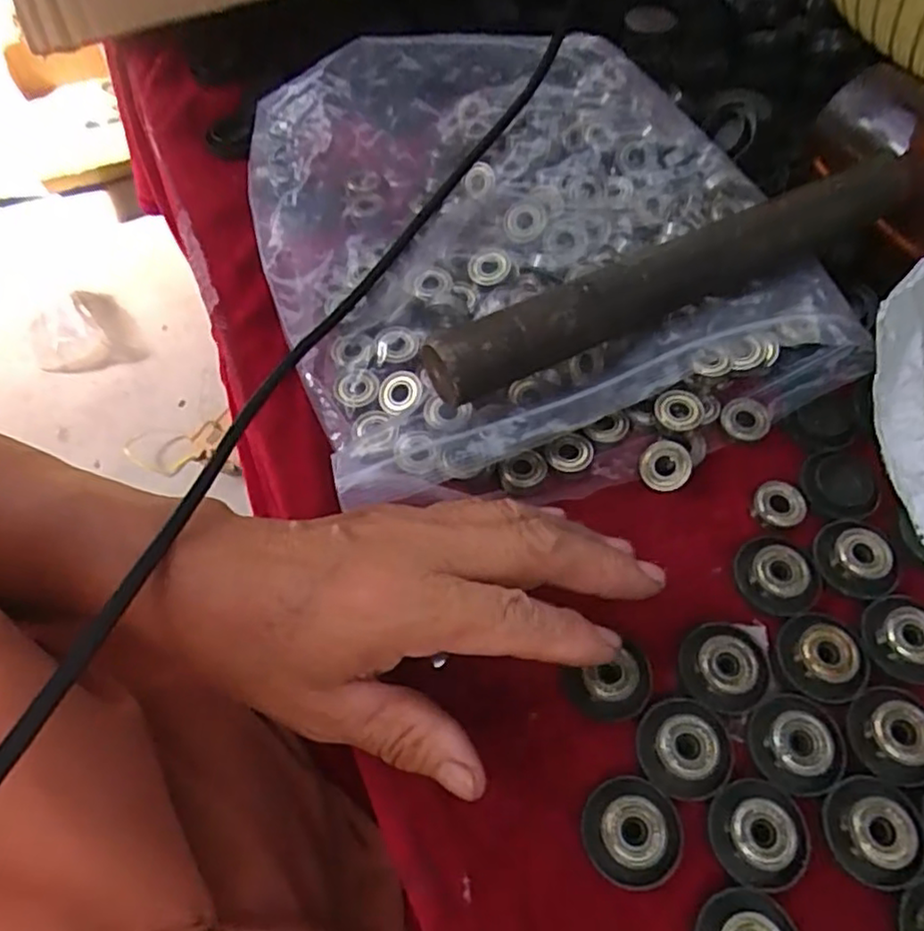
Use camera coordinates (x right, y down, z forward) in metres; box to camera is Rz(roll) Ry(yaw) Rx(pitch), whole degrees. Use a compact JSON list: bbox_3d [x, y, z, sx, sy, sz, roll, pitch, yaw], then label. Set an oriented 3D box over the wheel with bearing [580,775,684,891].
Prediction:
[{"bbox_3d":[0.057,0.122,0.225,0.032,0.014,0.032,-1,63,1],"label":"wheel with bearing"}]

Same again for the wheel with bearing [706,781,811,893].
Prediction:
[{"bbox_3d":[0.100,0.123,0.225,0.031,0.011,0.032,-1,63,1],"label":"wheel with bearing"}]

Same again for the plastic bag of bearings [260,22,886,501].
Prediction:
[{"bbox_3d":[0.029,-0.115,0.330,0.246,0.044,0.254,-18,64,-7],"label":"plastic bag of bearings"}]

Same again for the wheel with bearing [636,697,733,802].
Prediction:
[{"bbox_3d":[0.079,0.099,0.236,0.032,0.011,0.032,-1,63,1],"label":"wheel with bearing"}]

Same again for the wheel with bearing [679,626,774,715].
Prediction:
[{"bbox_3d":[0.098,0.076,0.254,0.031,0.013,0.030,20,85,18],"label":"wheel with bearing"}]

